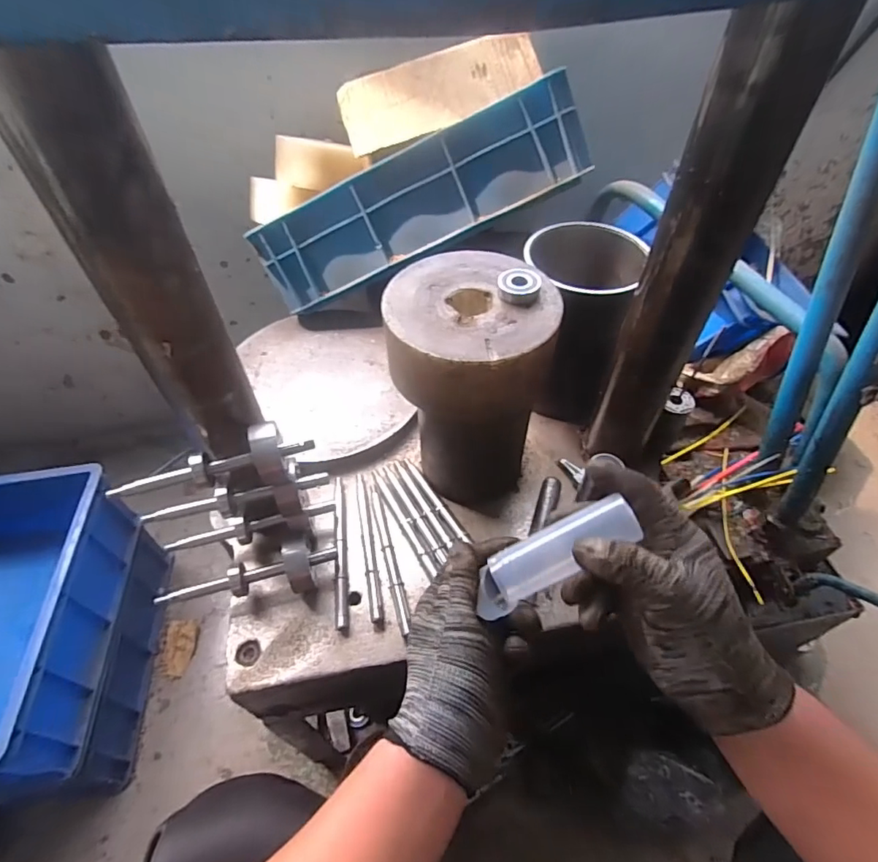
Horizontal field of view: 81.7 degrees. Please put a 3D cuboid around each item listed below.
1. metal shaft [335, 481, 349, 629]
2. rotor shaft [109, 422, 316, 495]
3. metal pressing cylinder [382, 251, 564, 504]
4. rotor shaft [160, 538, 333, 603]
[{"bbox_3d":[-0.098,0.117,0.512,0.012,0.008,0.161,-6,51,-4],"label":"metal shaft"},{"bbox_3d":[-0.183,0.026,0.416,0.153,0.034,0.040,-9,51,-7],"label":"rotor shaft"},{"bbox_3d":[0.030,-0.044,0.492,0.139,0.215,0.139,0,51,1],"label":"metal pressing cylinder"},{"bbox_3d":[-0.174,0.139,0.470,0.160,0.053,0.048,-14,52,-10],"label":"rotor shaft"}]

